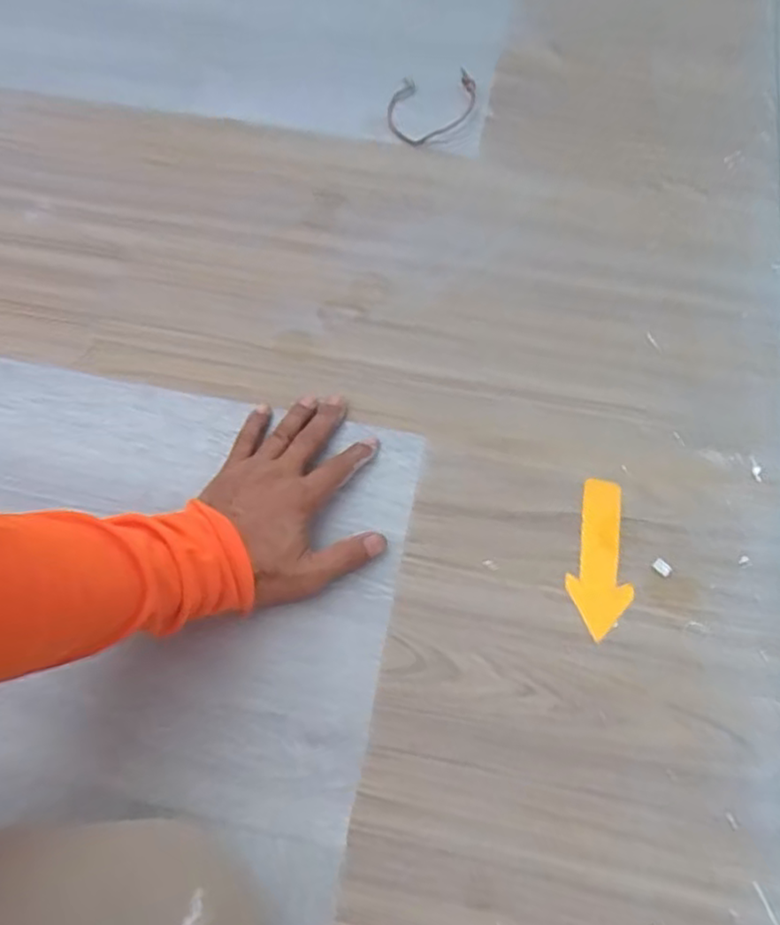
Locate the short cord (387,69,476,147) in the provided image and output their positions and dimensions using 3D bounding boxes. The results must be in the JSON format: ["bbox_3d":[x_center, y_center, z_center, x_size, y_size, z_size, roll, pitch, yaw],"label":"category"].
[{"bbox_3d":[0.041,-0.362,0.714,0.087,0.014,0.097,4,68,3],"label":"short cord"}]

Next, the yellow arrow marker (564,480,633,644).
[{"bbox_3d":[0.160,0.070,0.530,0.045,0.004,0.119,9,68,5],"label":"yellow arrow marker"}]

